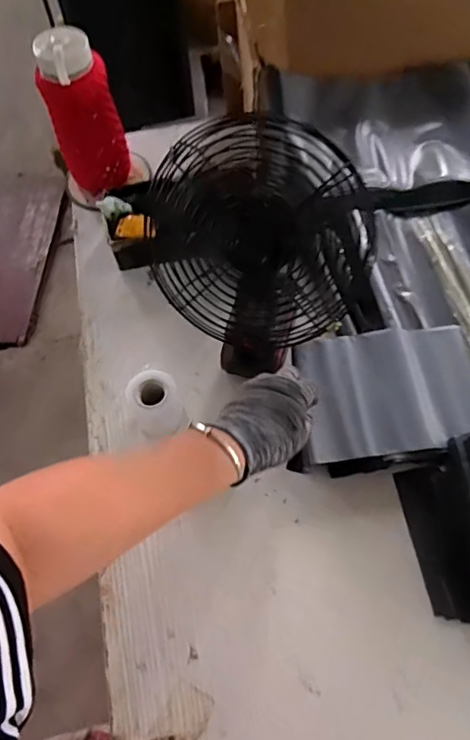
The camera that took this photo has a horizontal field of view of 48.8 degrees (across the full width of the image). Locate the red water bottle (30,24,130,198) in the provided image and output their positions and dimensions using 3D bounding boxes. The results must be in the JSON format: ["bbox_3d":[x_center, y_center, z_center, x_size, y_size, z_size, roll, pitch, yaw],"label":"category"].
[{"bbox_3d":[-0.206,-0.344,0.725,0.094,0.219,0.081,-18,62,-7],"label":"red water bottle"}]

